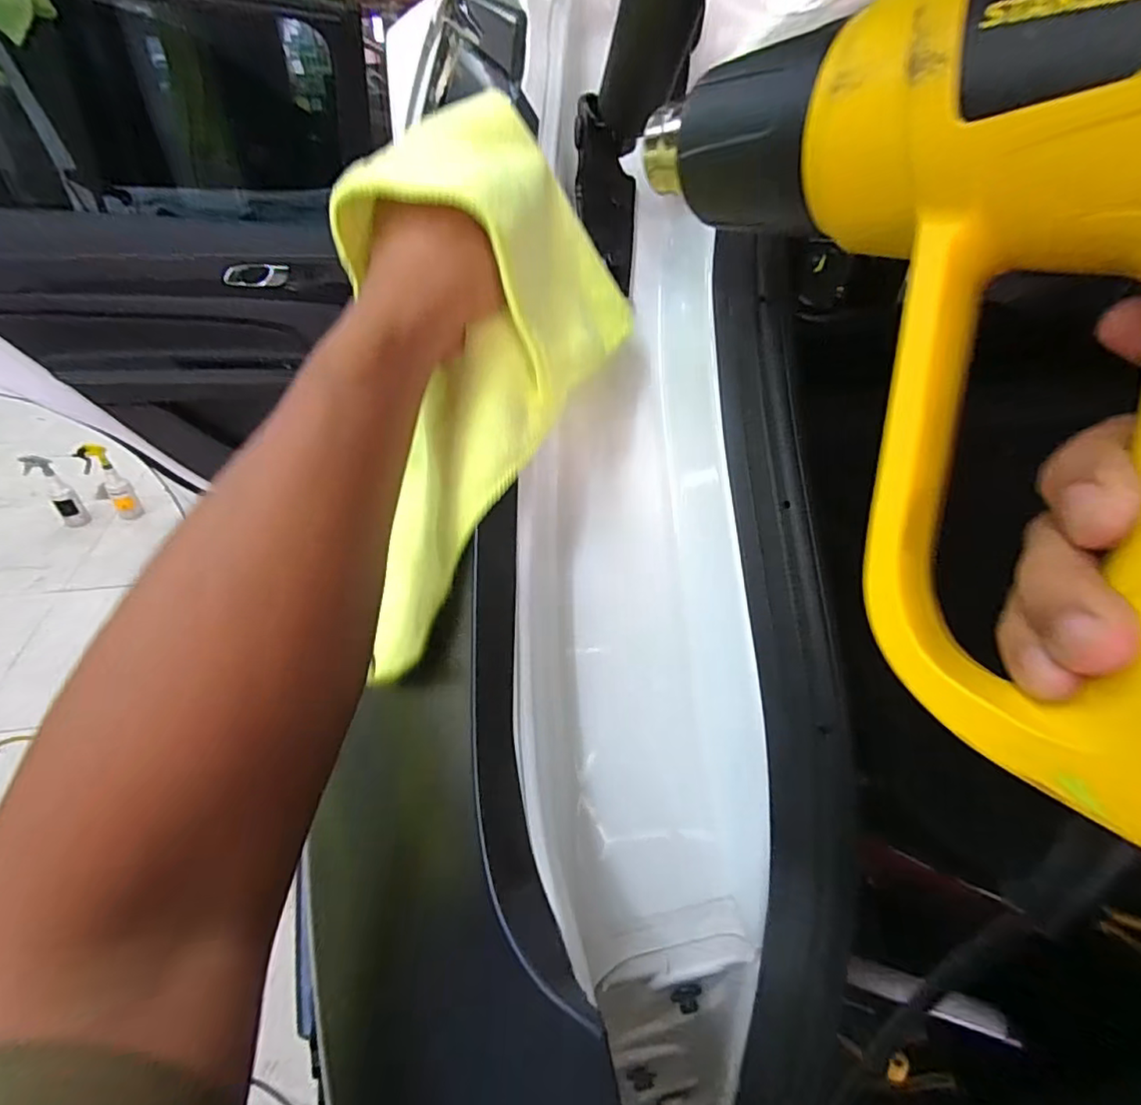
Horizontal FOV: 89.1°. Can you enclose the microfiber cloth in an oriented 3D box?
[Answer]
[{"bbox_3d":[-0.049,-0.089,0.277,0.114,0.253,0.104,12,-5,12],"label":"microfiber cloth"}]

